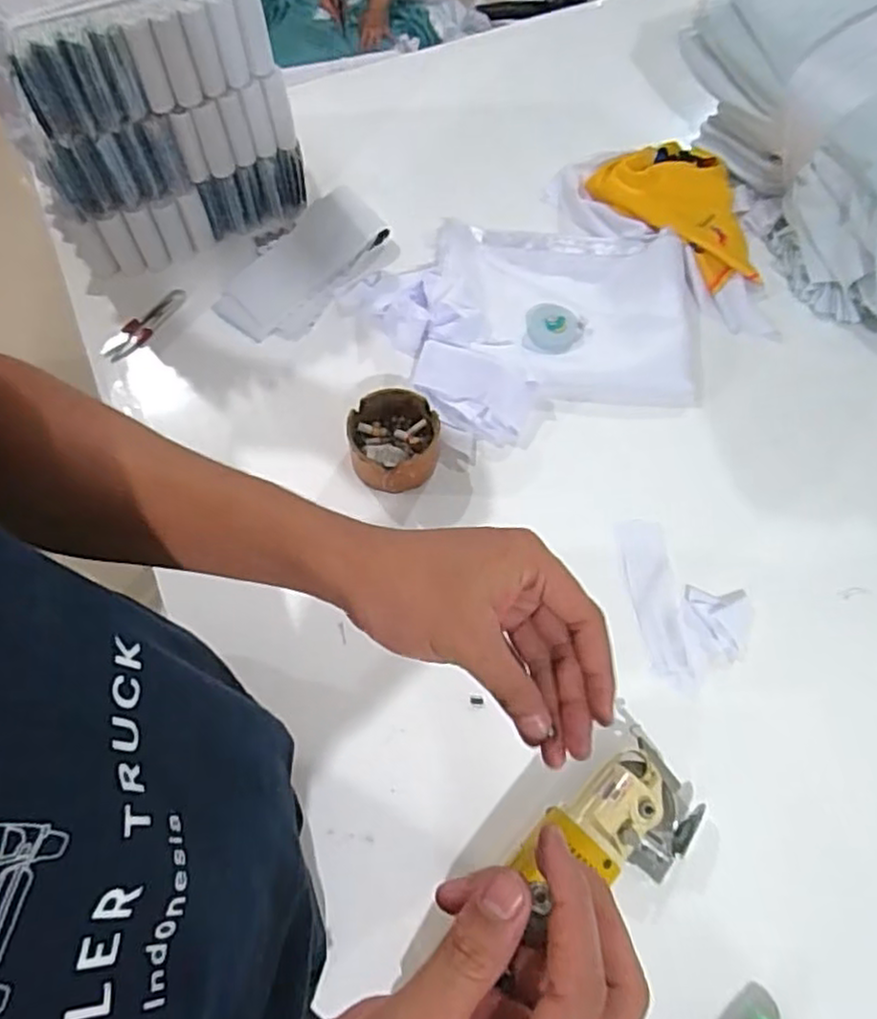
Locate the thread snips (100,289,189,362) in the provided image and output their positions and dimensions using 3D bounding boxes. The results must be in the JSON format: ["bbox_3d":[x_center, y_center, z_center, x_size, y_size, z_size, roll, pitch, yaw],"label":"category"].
[{"bbox_3d":[-0.307,-0.195,0.717,0.039,0.006,0.106,37,70,16],"label":"thread snips"}]

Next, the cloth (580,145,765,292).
[{"bbox_3d":[0.277,-0.327,0.756,0.146,0.043,0.199,-26,68,-12],"label":"cloth"}]

